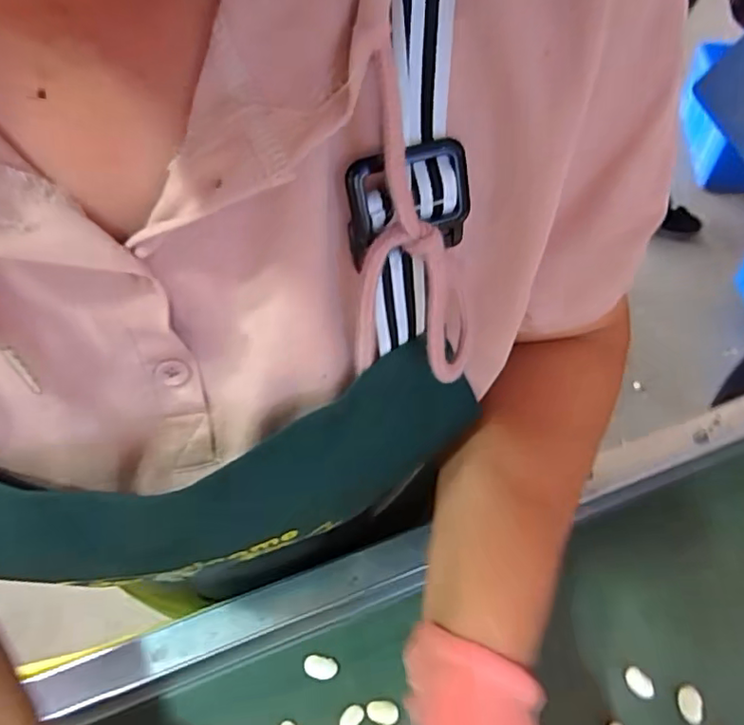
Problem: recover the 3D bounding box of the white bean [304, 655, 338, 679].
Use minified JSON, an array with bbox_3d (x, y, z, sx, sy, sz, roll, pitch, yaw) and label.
[{"bbox_3d":[-0.034,0.200,0.384,0.021,0.004,0.013,9,56,7],"label":"white bean"}]

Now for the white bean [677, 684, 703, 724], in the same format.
[{"bbox_3d":[0.200,0.214,0.367,0.013,0.004,0.021,4,55,3],"label":"white bean"}]

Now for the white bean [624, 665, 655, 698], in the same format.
[{"bbox_3d":[0.171,0.206,0.376,0.012,0.004,0.020,-32,61,-20],"label":"white bean"}]

